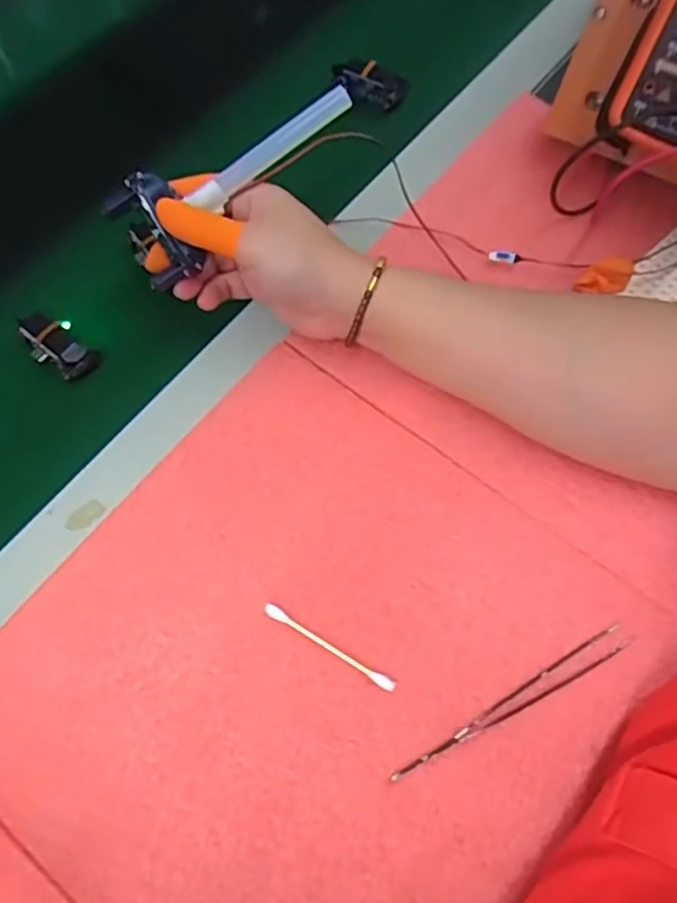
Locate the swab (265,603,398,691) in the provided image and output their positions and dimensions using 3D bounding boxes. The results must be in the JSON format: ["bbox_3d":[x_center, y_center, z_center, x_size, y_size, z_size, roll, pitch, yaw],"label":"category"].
[{"bbox_3d":[-0.005,0.096,0.314,0.073,0.004,0.006,29,68,13],"label":"swab"}]

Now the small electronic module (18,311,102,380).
[{"bbox_3d":[-0.170,-0.064,0.387,0.051,0.012,0.026,37,70,3],"label":"small electronic module"}]

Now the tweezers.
[{"bbox_3d":[0.084,0.120,0.305,0.132,0.006,0.011,-27,68,-12],"label":"tweezers"}]

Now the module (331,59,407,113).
[{"bbox_3d":[0.021,-0.274,0.474,0.060,0.025,0.011,29,70,12],"label":"module"}]

